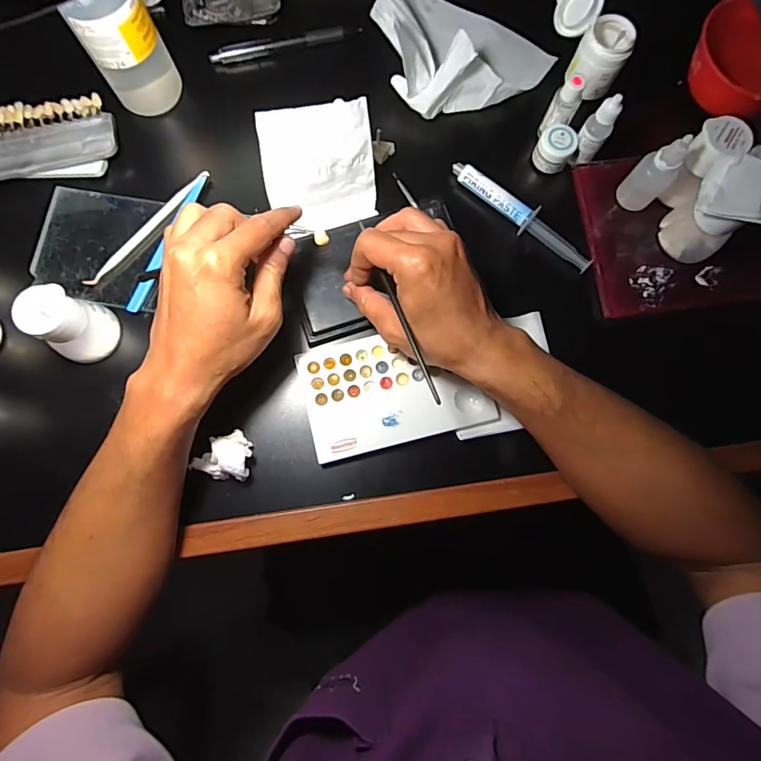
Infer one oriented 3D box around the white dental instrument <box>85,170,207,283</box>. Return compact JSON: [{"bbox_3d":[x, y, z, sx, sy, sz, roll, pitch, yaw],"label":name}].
[{"bbox_3d":[-0.205,-0.135,0.393,0.011,0.006,0.141,43,82,5],"label":"white dental instrument"}]

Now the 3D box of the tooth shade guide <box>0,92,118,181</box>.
[{"bbox_3d":[-0.318,-0.216,0.395,0.156,0.014,0.085,-6,81,-3],"label":"tooth shade guide"}]

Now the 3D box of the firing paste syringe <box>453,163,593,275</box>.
[{"bbox_3d":[0.126,-0.149,0.398,0.148,0.013,0.021,37,82,4],"label":"firing paste syringe"}]

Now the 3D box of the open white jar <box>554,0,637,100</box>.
[{"bbox_3d":[0.194,-0.314,0.411,0.045,0.048,0.095,-13,82,-4],"label":"open white jar"}]

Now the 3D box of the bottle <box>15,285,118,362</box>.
[{"bbox_3d":[-0.243,-0.042,0.348,0.038,0.064,0.044,-9,81,-3],"label":"bottle"}]

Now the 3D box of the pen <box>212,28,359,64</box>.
[{"bbox_3d":[-0.093,-0.331,0.433,0.144,0.012,0.016,-13,82,-4],"label":"pen"}]

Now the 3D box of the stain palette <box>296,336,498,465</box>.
[{"bbox_3d":[0.012,0.006,0.368,0.145,0.008,0.093,-14,83,-2],"label":"stain palette"}]

